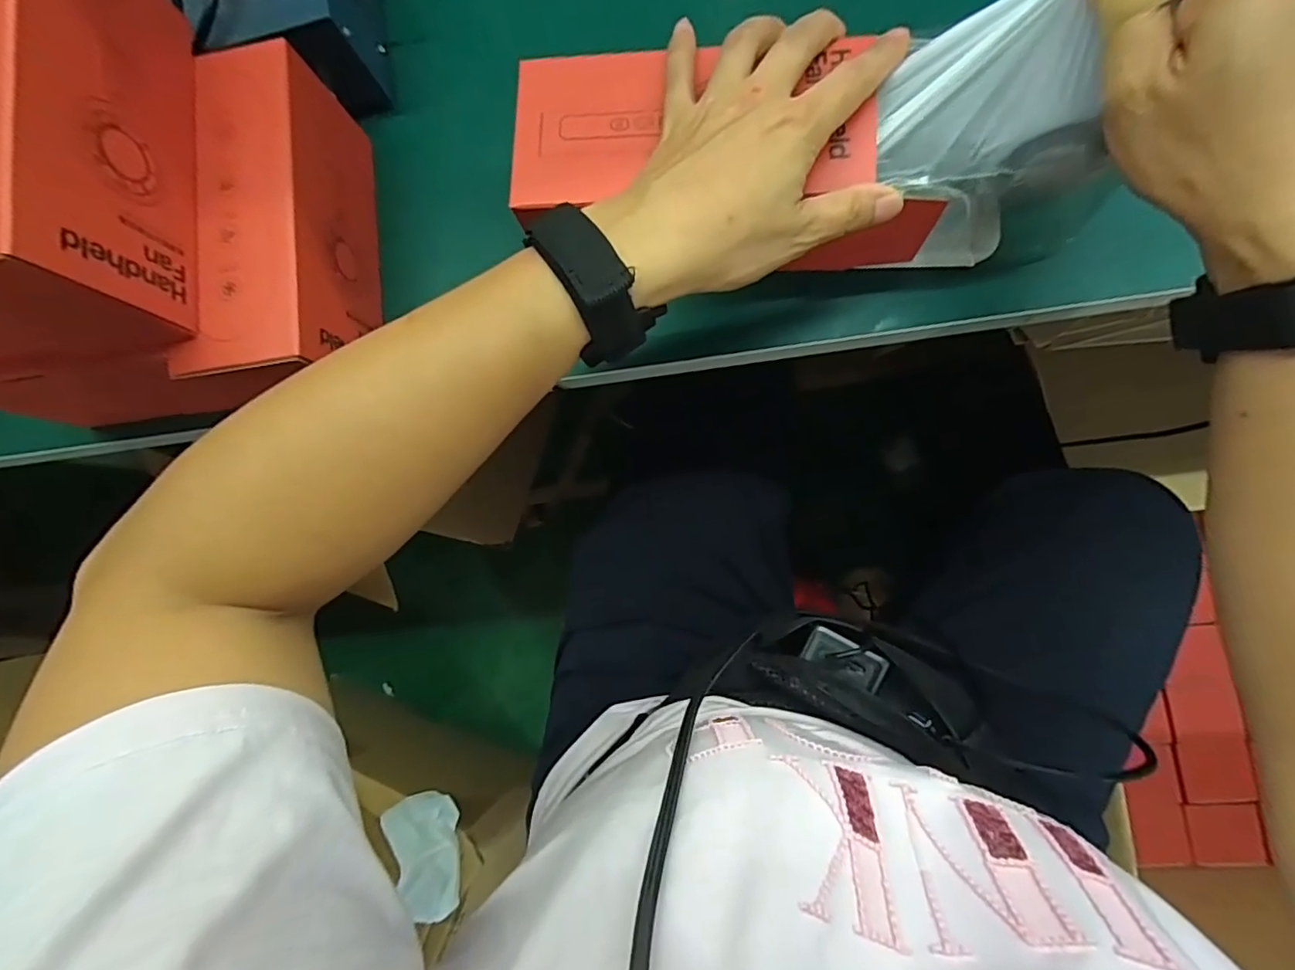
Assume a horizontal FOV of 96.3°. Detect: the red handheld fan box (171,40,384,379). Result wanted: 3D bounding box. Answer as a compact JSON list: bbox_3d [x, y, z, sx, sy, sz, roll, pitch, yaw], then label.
[{"bbox_3d":[-0.210,-0.147,0.346,0.068,0.079,0.186,-3,84,7],"label":"red handheld fan box"}]

